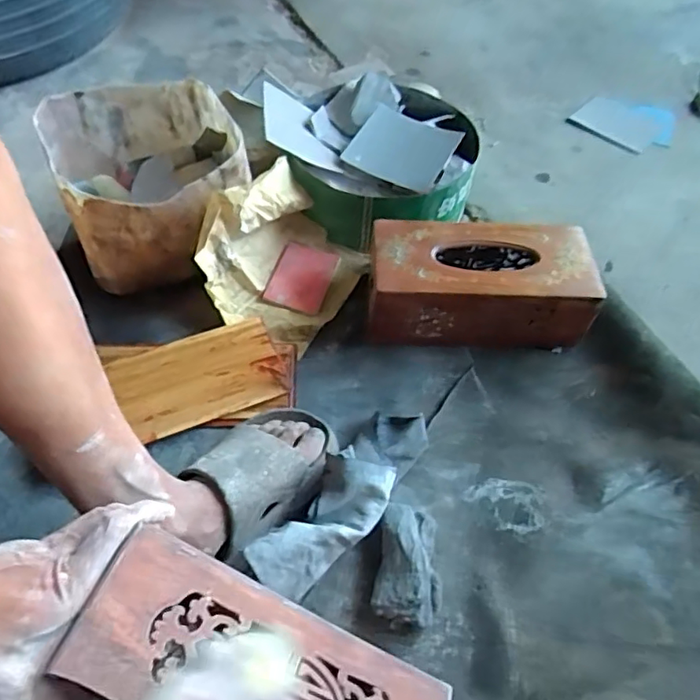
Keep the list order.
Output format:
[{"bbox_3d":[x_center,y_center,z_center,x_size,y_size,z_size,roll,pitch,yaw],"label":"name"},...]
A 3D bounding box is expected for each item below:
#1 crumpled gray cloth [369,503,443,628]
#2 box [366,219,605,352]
[{"bbox_3d":[0.057,0.206,0.561,0.060,0.029,0.107,9,56,6],"label":"crumpled gray cloth"},{"bbox_3d":[0.157,-0.083,0.724,0.262,0.097,0.127,2,55,1],"label":"box"}]

